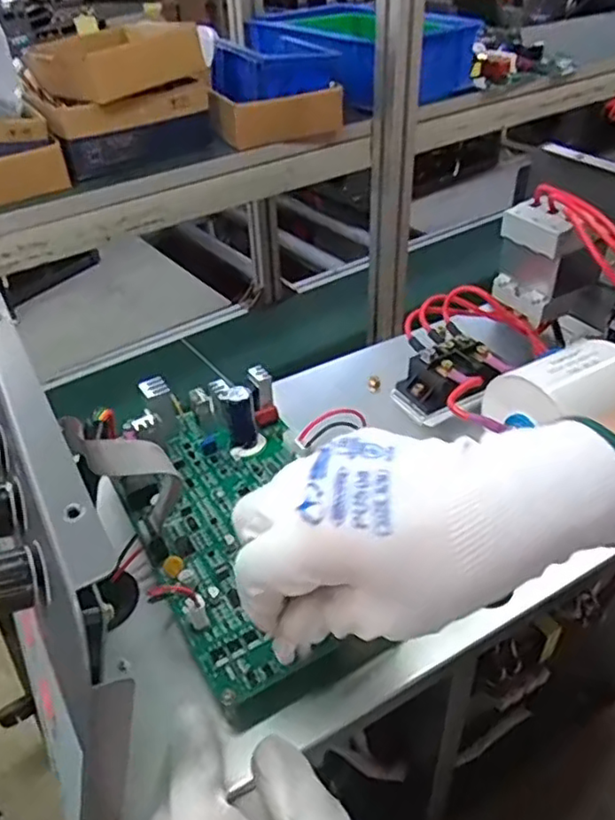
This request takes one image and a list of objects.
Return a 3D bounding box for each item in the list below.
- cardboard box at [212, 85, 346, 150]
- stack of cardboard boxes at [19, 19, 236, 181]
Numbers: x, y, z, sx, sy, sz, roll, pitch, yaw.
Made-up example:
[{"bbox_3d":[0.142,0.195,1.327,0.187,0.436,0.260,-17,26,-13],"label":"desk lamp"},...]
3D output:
[{"bbox_3d":[-0.032,-0.342,0.741,0.141,0.047,0.067,-19,42,-20],"label":"cardboard box"},{"bbox_3d":[-0.201,-0.345,0.694,0.190,0.127,0.131,-19,42,-20],"label":"stack of cardboard boxes"}]

